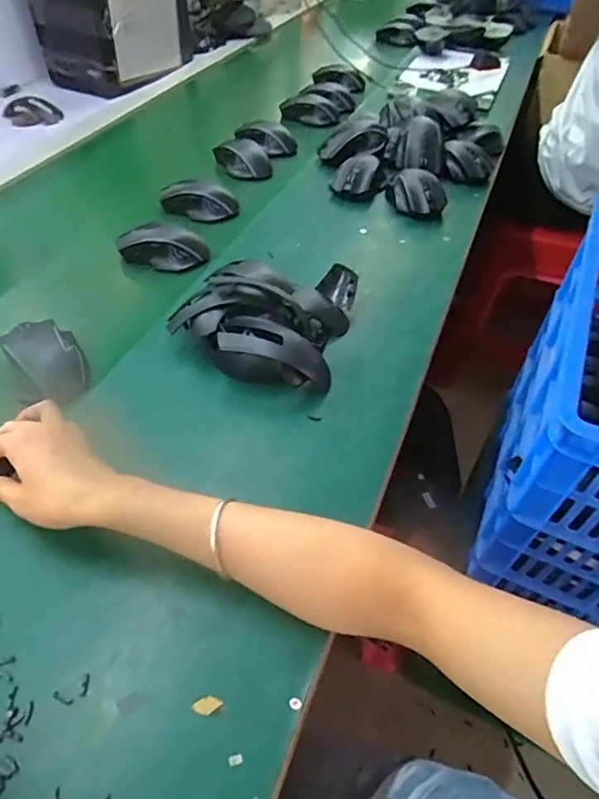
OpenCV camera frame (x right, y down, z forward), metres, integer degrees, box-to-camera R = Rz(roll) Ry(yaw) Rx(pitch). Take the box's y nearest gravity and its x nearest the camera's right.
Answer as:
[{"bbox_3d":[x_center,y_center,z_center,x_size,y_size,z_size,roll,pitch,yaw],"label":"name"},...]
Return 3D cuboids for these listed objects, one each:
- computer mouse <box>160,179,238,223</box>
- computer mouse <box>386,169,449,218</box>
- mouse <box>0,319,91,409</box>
[{"bbox_3d":[-0.149,-0.292,0.762,0.113,0.040,0.050,7,48,5],"label":"computer mouse"},{"bbox_3d":[0.177,-0.313,0.785,0.072,0.044,0.099,-22,52,-20],"label":"computer mouse"},{"bbox_3d":[-0.259,-0.040,0.530,0.073,0.045,0.104,-25,54,-22],"label":"mouse"}]

